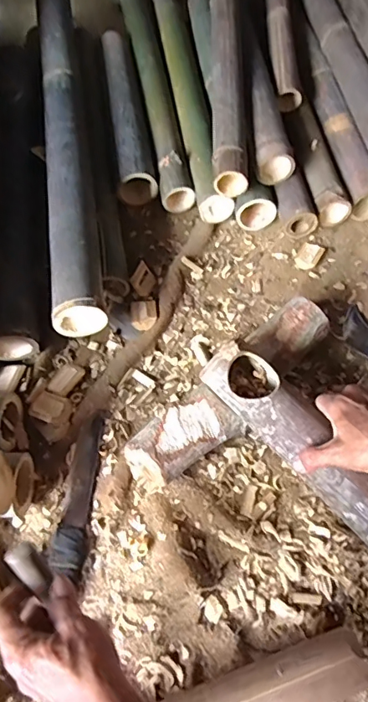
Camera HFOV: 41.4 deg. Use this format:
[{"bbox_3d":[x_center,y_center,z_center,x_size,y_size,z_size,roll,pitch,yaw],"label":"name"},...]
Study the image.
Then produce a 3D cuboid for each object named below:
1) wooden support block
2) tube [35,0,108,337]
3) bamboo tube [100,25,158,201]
[{"bbox_3d":[0.069,0.058,0.665,0.333,0.079,0.081,-39,68,-18],"label":"wooden support block"},{"bbox_3d":[-0.212,-0.404,0.854,0.084,0.067,0.838,-9,62,-4],"label":"tube"},{"bbox_3d":[-0.106,-0.458,0.938,0.074,0.070,0.413,-7,61,-3],"label":"bamboo tube"}]

